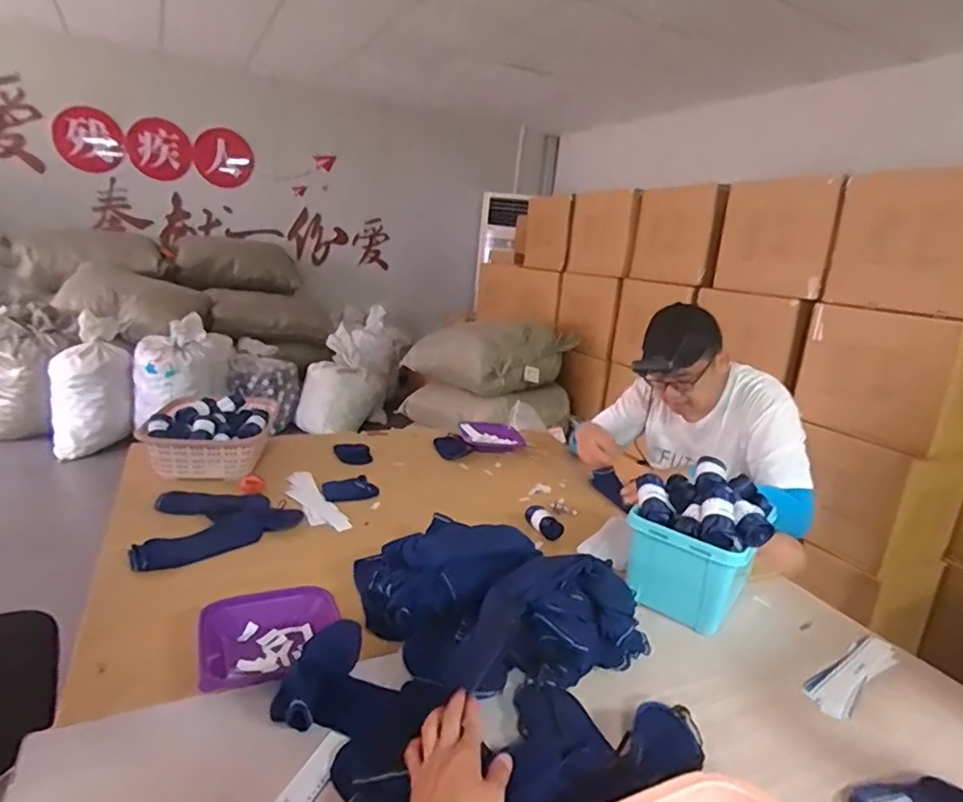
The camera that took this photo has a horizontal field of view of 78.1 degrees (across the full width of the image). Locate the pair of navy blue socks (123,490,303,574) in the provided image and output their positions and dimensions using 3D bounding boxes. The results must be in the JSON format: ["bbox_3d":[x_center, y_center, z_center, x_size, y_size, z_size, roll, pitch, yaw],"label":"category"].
[{"bbox_3d":[-0.500,0.231,1.153,0.276,0.026,0.316,0,15,-20],"label":"pair of navy blue socks"}]

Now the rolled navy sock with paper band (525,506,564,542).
[{"bbox_3d":[0.124,0.247,1.218,0.051,0.045,0.083,-2,15,-25],"label":"rolled navy sock with paper band"}]

